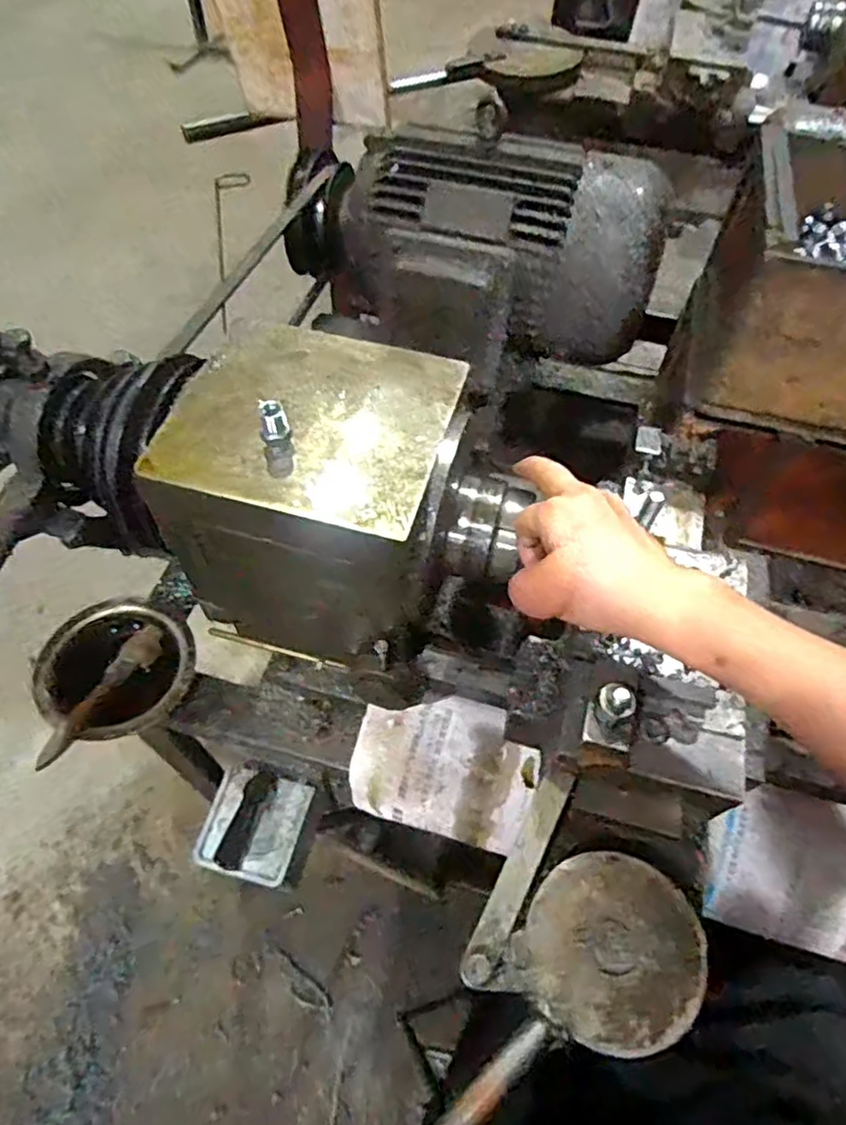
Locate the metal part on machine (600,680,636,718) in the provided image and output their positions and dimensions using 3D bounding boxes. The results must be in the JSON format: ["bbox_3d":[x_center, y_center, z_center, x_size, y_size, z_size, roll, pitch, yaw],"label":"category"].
[{"bbox_3d":[0.108,0.076,0.364,0.016,0.012,0.019,-38,66,-23],"label":"metal part on machine"}]

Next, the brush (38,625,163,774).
[{"bbox_3d":[-0.281,0.113,0.577,0.022,0.036,0.143,24,60,13],"label":"brush"}]

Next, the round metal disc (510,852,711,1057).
[{"bbox_3d":[0.109,0.219,0.375,0.101,0.011,0.094,1,57,-1],"label":"round metal disc"}]

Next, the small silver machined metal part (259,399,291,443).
[{"bbox_3d":[-0.089,-0.083,0.393,0.016,0.025,0.010,-22,60,-15],"label":"small silver machined metal part"}]

